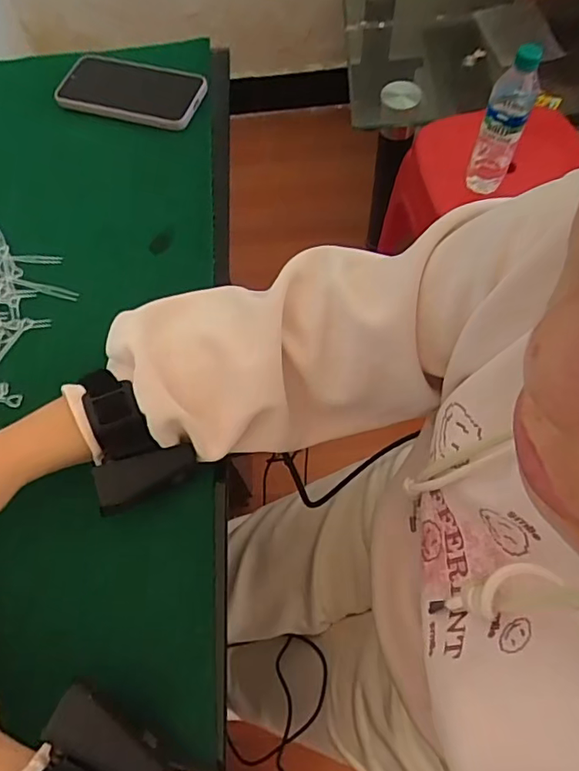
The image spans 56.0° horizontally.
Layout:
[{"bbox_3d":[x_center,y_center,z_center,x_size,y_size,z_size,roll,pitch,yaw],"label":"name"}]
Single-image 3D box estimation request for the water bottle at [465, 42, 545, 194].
[{"bbox_3d":[0.320,-0.388,0.817,0.064,0.237,0.052,21,68,14],"label":"water bottle"}]

